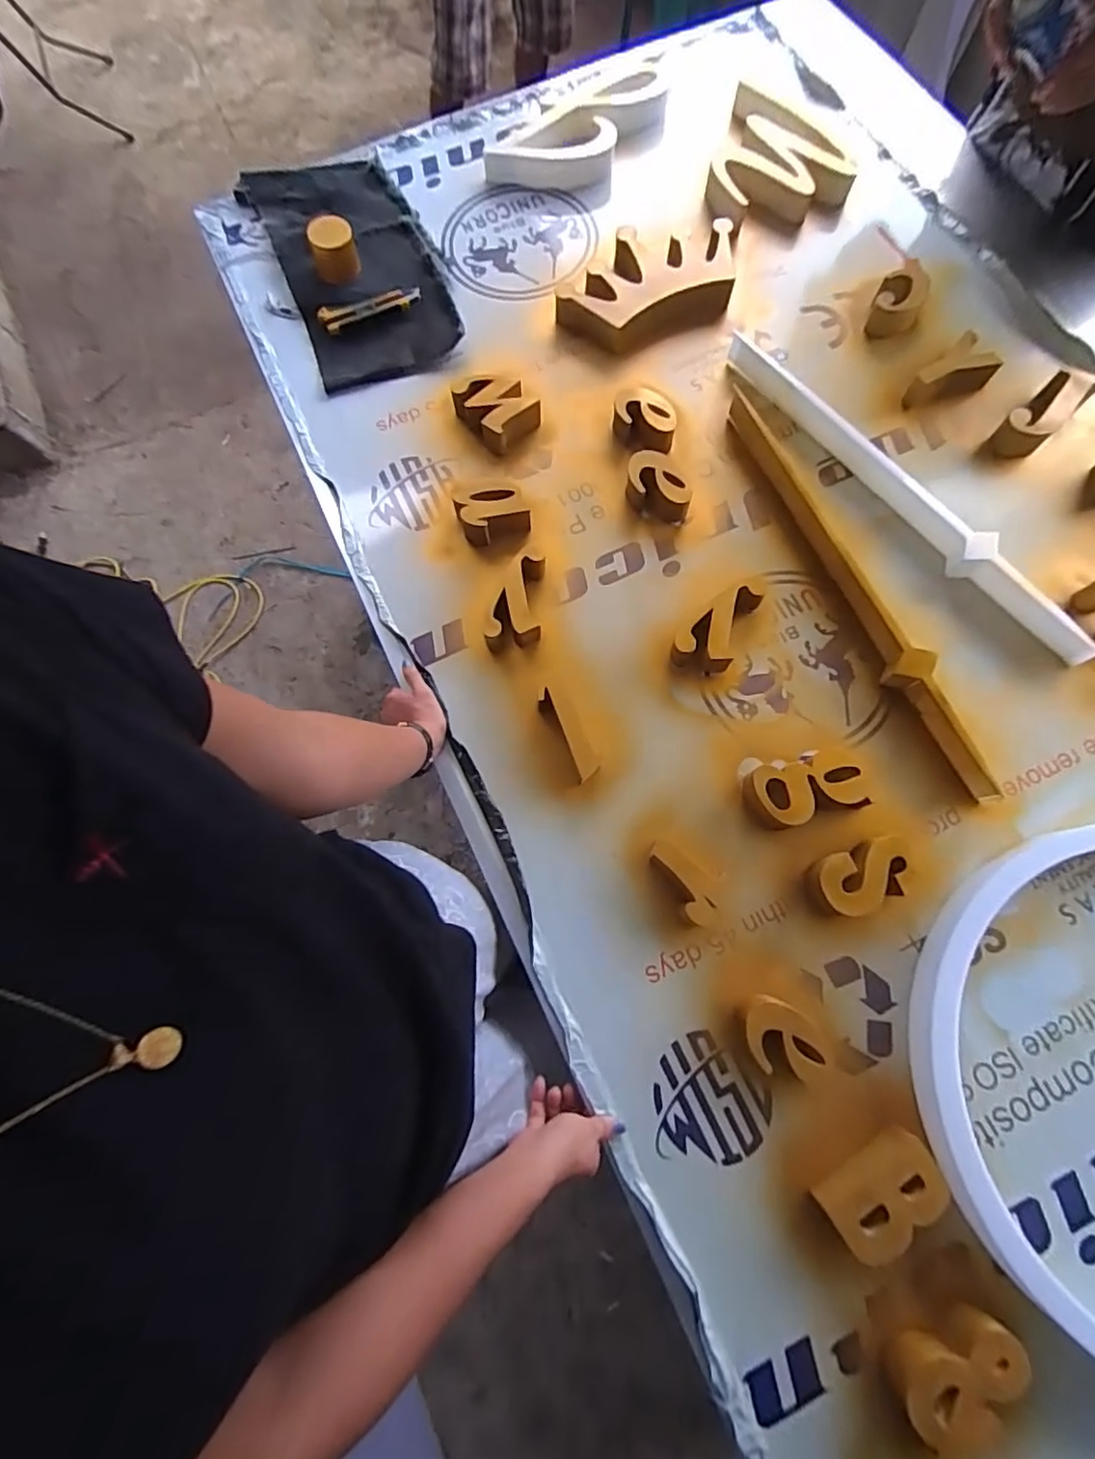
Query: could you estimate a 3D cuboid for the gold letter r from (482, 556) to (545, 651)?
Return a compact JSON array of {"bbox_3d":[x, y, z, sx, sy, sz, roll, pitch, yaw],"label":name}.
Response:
[{"bbox_3d":[-0.038,-0.162,0.726,0.068,0.047,0.128,4,74,1],"label":"gold letter r"}]

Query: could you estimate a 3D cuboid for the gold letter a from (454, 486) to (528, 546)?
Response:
[{"bbox_3d":[-0.073,-0.283,0.768,0.086,0.048,0.064,-19,75,-5],"label":"gold letter a"}]

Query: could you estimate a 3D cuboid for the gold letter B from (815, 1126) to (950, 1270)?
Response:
[{"bbox_3d":[0.315,0.437,0.558,0.115,0.045,0.069,-31,77,-8],"label":"gold letter B"}]

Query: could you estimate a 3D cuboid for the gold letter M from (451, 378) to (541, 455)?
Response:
[{"bbox_3d":[-0.069,-0.442,0.815,0.089,0.042,0.103,-38,78,-10],"label":"gold letter M"}]

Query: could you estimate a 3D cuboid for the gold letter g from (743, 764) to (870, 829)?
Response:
[{"bbox_3d":[0.289,0.068,0.658,0.131,0.042,0.078,-3,74,-1],"label":"gold letter g"}]

